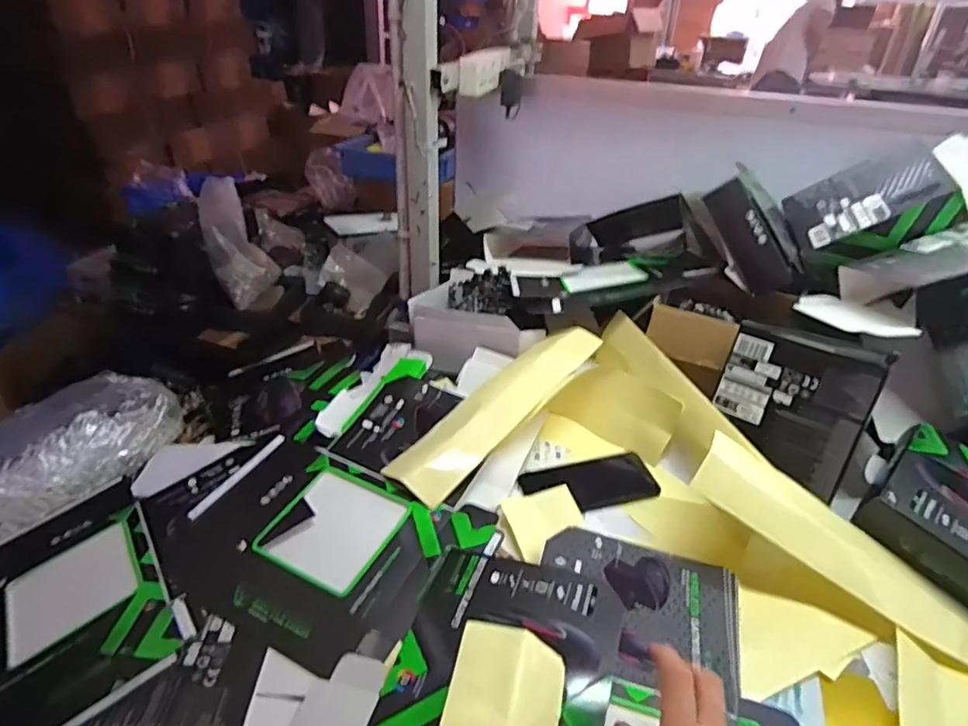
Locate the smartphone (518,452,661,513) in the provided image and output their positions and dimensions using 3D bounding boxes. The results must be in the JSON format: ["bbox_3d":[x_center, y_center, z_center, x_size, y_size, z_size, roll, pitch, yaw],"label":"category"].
[{"bbox_3d":[0.126,0.145,0.713,0.159,0.012,0.076,-7,34,-14],"label":"smartphone"}]

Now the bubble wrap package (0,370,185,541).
[{"bbox_3d":[-0.561,0.140,0.721,0.145,0.092,0.385,16,36,20],"label":"bubble wrap package"}]

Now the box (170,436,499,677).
[{"bbox_3d":[-0.162,0.190,0.609,0.313,0.021,0.201,17,36,21],"label":"box"}]

